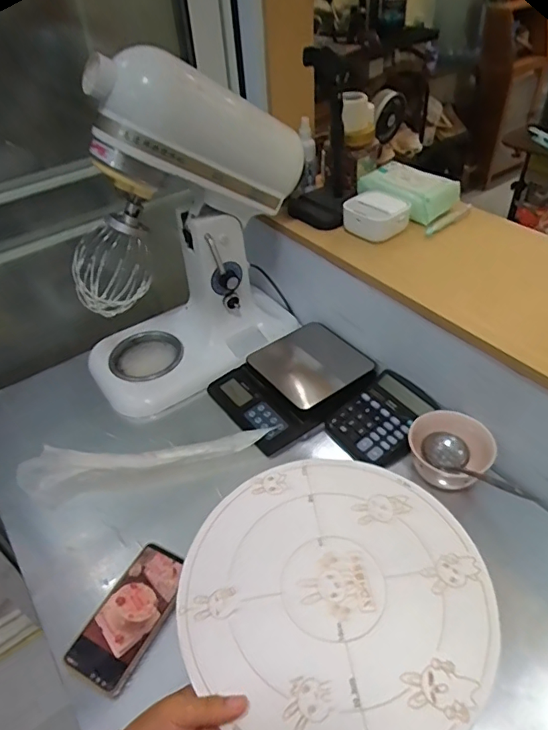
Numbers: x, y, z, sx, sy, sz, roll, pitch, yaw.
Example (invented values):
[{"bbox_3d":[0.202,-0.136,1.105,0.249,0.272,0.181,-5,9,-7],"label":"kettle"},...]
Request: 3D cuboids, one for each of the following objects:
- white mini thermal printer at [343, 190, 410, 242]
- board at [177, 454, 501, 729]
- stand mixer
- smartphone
[{"bbox_3d":[0.176,-0.256,0.854,0.101,0.045,0.096,-28,47,-23],"label":"white mini thermal printer"},{"bbox_3d":[0.055,0.211,0.477,0.276,0.008,0.286,-3,43,3],"label":"board"},{"bbox_3d":[-0.149,-0.218,0.818,0.393,0.490,0.218,-24,46,-19],"label":"stand mixer"},{"bbox_3d":[-0.167,0.297,0.600,0.080,0.016,0.157,19,48,24],"label":"smartphone"}]

